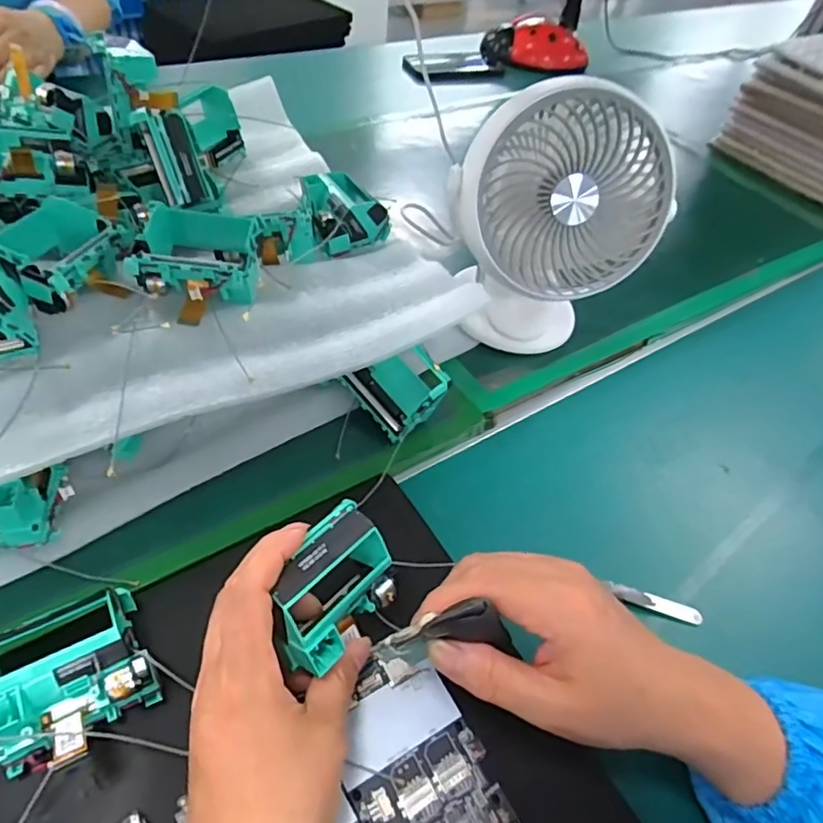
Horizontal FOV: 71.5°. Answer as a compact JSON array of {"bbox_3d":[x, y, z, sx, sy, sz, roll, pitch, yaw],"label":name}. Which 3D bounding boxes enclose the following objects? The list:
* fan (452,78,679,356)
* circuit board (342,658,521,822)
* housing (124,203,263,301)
[{"bbox_3d":[0.098,-0.115,0.424,0.149,0.211,0.094,3,49,-5],"label":"fan"},{"bbox_3d":[0.008,0.183,0.276,0.065,0.004,0.117,-22,58,-25],"label":"circuit board"},{"bbox_3d":[-0.131,-0.102,0.361,0.074,0.034,0.087,1,50,-7],"label":"housing"}]

